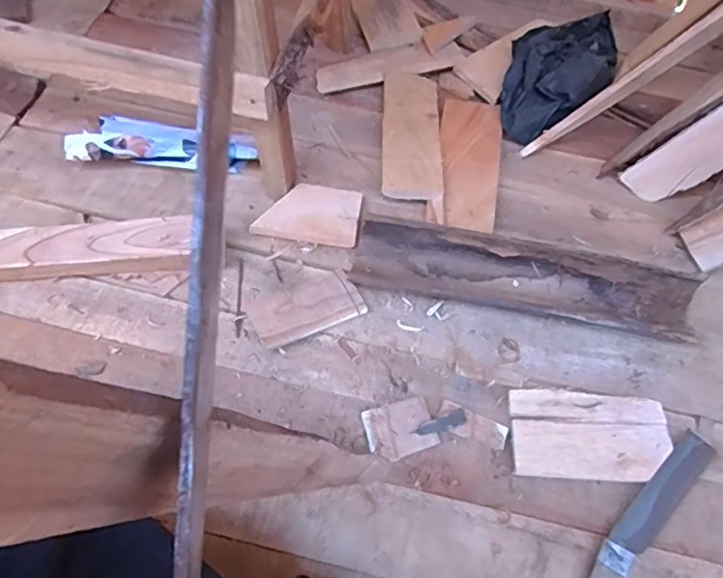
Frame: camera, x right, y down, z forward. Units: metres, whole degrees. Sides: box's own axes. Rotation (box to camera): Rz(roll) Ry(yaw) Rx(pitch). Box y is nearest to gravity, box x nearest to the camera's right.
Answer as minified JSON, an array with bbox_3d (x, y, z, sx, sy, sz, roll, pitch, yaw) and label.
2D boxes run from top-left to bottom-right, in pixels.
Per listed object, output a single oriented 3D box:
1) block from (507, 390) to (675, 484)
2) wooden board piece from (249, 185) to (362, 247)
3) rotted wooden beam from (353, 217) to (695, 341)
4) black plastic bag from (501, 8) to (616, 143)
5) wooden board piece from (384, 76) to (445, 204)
[{"bbox_3d":[0.256,0.165,0.647,0.174,0.016,0.095,4,58,-2],"label":"block"},{"bbox_3d":[-0.071,-0.101,0.783,0.134,0.020,0.091,7,58,0],"label":"wooden board piece"},{"bbox_3d":[0.203,-0.009,0.724,0.419,0.060,0.085,11,58,2],"label":"rotted wooden beam"},{"bbox_3d":[0.305,-0.329,0.910,0.156,0.094,0.248,24,60,10],"label":"black plastic bag"},{"bbox_3d":[0.075,-0.234,0.867,0.081,0.029,0.252,4,58,-2],"label":"wooden board piece"}]

